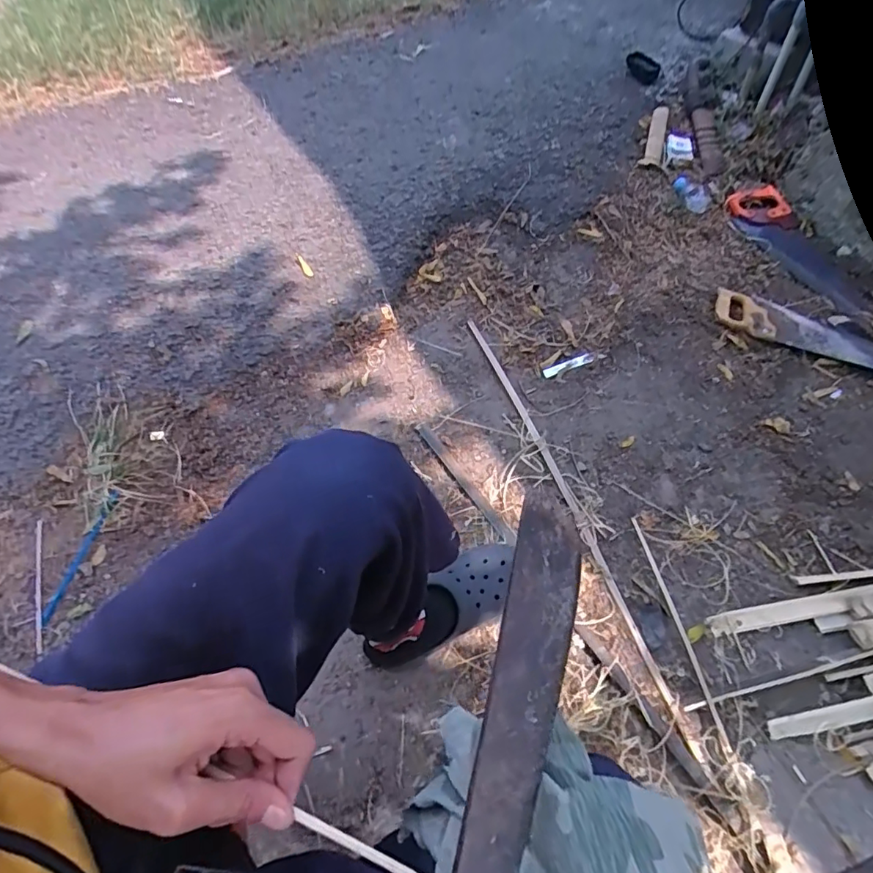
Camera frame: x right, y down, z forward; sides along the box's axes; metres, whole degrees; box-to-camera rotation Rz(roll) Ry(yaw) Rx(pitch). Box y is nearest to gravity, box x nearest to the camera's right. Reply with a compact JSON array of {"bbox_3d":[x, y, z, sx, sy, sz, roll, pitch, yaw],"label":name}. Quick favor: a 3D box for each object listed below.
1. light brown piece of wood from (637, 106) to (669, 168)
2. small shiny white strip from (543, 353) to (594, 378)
[{"bbox_3d":[0.608,-0.834,1.447,0.052,0.022,0.280,17,58,11],"label":"light brown piece of wood"},{"bbox_3d":[0.288,-0.156,1.142,0.123,0.004,0.026,-20,59,-13],"label":"small shiny white strip"}]

